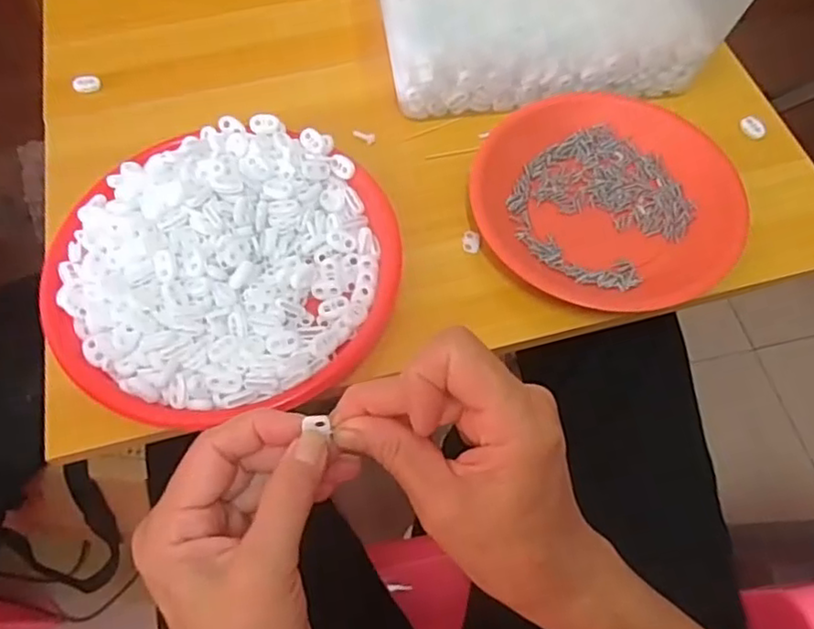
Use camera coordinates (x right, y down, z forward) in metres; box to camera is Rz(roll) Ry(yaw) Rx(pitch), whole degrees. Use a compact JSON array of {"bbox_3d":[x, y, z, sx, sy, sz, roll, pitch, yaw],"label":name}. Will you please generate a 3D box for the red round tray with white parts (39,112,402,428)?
[{"bbox_3d":[-0.126,-0.035,0.454,0.218,0.039,0.229,-1,63,1],"label":"red round tray with white parts"}]

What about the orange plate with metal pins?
[{"bbox_3d":[0.154,-0.089,0.493,0.187,0.029,0.188,-1,63,1],"label":"orange plate with metal pins"}]

